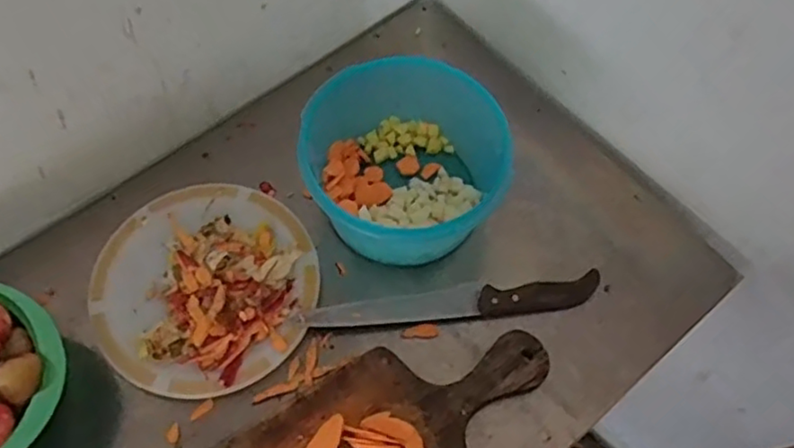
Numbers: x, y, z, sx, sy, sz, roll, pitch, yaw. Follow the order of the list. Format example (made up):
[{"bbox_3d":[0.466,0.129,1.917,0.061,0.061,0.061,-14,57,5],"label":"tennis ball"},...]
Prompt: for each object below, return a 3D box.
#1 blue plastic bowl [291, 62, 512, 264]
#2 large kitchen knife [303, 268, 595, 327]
[{"bbox_3d":[0.008,-0.055,0.660,0.197,0.108,0.192,0,63,-1],"label":"blue plastic bowl"},{"bbox_3d":[0.055,0.076,0.657,0.292,0.025,0.037,-3,63,-3],"label":"large kitchen knife"}]

